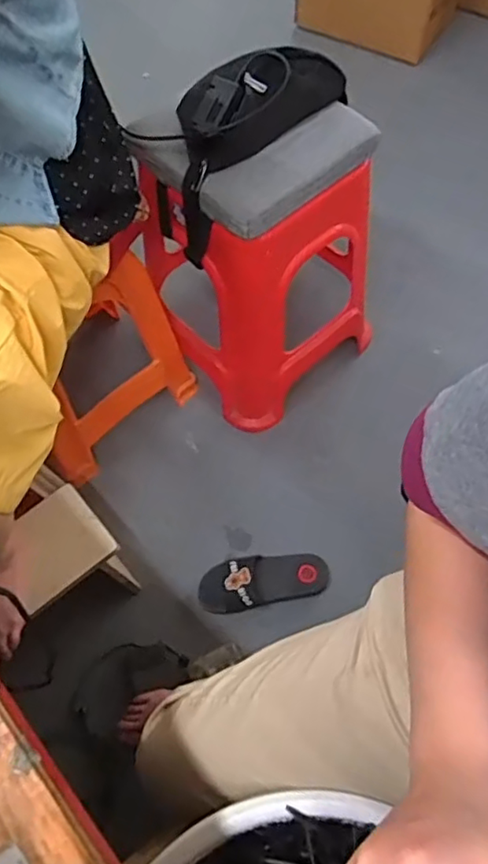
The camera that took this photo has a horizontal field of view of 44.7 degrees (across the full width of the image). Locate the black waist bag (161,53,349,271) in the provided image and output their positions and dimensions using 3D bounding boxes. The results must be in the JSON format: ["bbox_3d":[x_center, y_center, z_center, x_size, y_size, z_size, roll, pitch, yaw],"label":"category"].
[{"bbox_3d":[0.011,-0.459,0.927,0.327,0.228,0.114,-39,68,-17],"label":"black waist bag"}]

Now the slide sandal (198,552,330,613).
[{"bbox_3d":[0.035,0.262,1.060,0.230,0.062,0.087,-10,63,-3],"label":"slide sandal"}]

